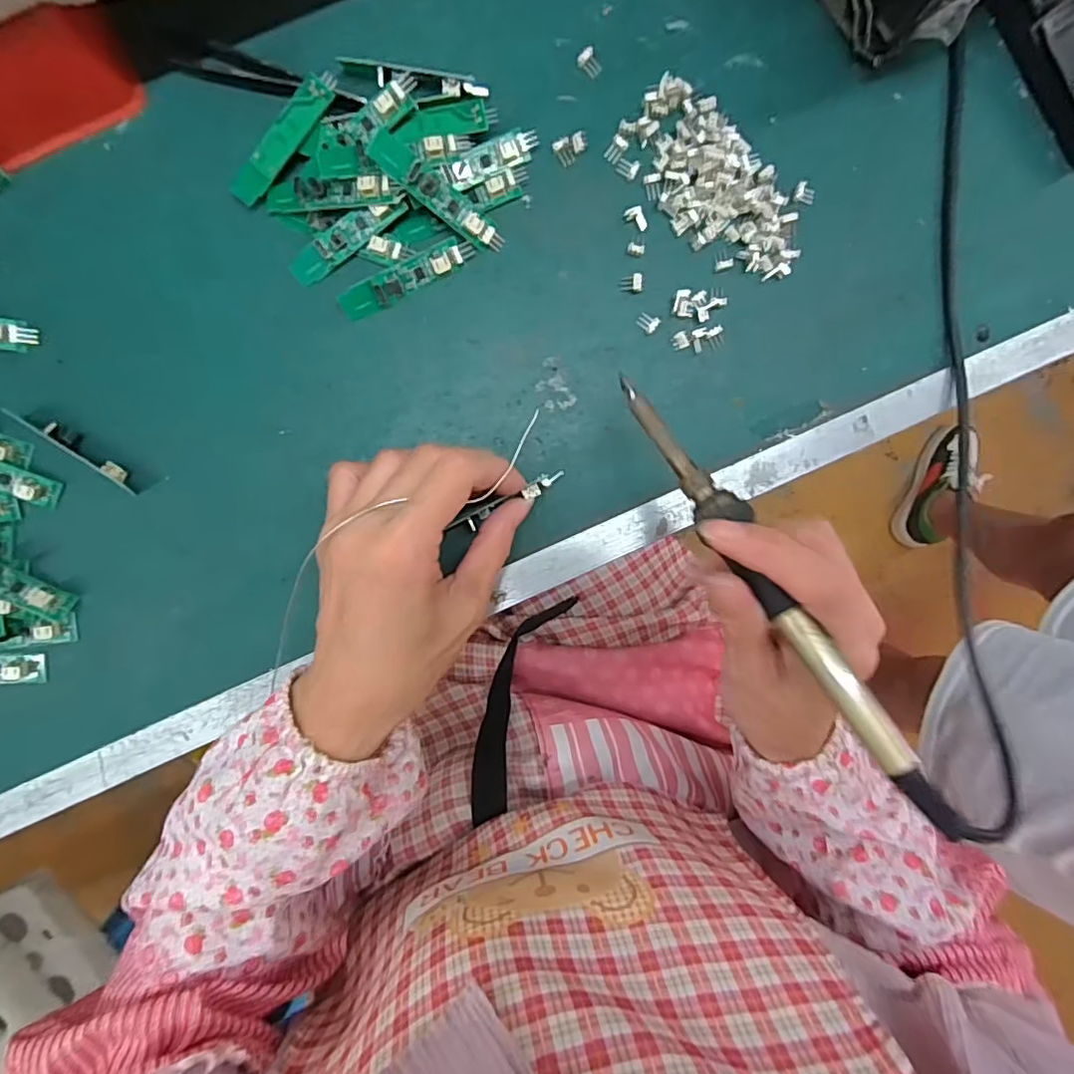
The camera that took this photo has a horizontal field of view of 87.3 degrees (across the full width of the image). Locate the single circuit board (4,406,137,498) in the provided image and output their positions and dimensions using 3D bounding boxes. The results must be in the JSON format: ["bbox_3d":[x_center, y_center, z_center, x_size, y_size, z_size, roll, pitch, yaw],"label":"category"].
[{"bbox_3d":[-0.216,-0.042,0.263,0.061,0.011,0.008,36,91,-5],"label":"single circuit board"}]

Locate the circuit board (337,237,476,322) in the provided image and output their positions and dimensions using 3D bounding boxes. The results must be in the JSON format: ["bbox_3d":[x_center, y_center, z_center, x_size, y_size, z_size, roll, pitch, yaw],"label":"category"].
[{"bbox_3d":[-0.062,-0.125,0.270,0.068,0.008,0.013,-26,95,-1],"label":"circuit board"}]

